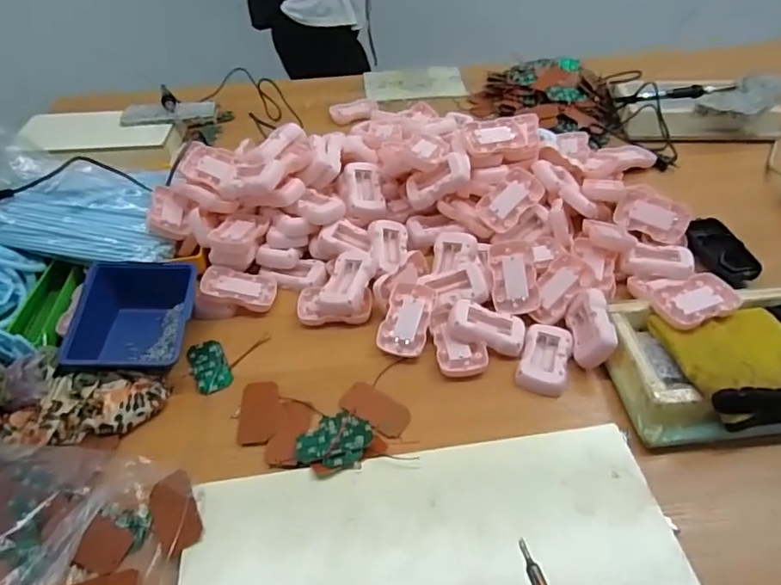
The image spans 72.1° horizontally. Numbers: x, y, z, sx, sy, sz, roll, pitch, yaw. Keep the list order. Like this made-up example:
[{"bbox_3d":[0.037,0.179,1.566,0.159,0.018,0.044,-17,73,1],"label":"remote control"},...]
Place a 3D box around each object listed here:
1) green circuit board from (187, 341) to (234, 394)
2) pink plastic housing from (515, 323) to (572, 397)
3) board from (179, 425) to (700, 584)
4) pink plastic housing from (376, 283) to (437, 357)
[{"bbox_3d":[-0.206,0.083,0.610,0.039,0.005,0.075,-22,49,-18],"label":"green circuit board"},{"bbox_3d":[0.170,0.073,0.590,0.050,0.017,0.084,14,48,15],"label":"pink plastic housing"},{"bbox_3d":[0.032,0.211,0.451,0.398,0.026,0.153,-7,46,-4],"label":"board"},{"bbox_3d":[0.020,0.032,0.626,0.054,0.019,0.086,11,66,17],"label":"pink plastic housing"}]

